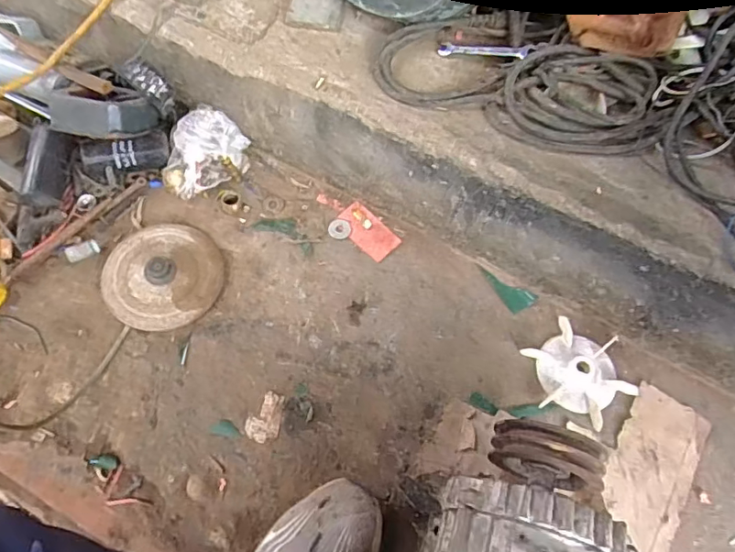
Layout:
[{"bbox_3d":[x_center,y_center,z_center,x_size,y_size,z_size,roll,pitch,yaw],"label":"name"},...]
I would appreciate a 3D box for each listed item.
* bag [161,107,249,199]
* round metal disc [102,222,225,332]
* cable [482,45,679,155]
[{"bbox_3d":[-0.222,-0.166,0.715,0.071,0.079,0.118,41,67,16],"label":"bag"},{"bbox_3d":[-0.258,-0.008,0.658,0.137,0.034,0.146,2,62,-3],"label":"round metal disc"},{"bbox_3d":[0.240,-0.195,0.588,0.190,0.062,0.105,11,62,2],"label":"cable"}]

